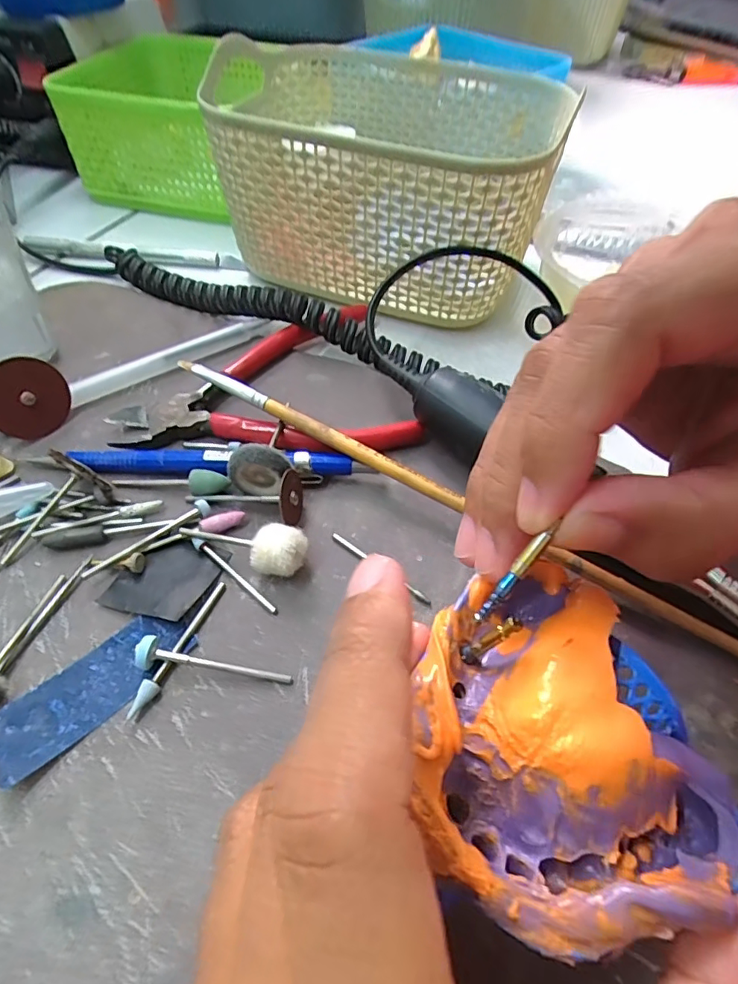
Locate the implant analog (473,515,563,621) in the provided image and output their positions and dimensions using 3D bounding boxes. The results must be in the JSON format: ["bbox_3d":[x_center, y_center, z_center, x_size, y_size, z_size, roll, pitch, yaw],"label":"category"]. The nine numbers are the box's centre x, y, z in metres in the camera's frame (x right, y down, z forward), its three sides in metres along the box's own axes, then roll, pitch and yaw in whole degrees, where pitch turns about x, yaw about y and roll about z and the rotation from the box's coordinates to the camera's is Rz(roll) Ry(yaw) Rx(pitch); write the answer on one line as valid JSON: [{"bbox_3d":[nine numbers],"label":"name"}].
[{"bbox_3d":[0.030,0.018,0.110,0.004,0.004,0.024,41,100,26],"label":"implant analog"}]

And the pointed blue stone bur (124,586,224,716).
[{"bbox_3d":[-0.059,0.048,0.164,0.004,0.005,0.047,18,54,12],"label":"pointed blue stone bur"}]

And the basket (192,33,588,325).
[{"bbox_3d":[0.008,-0.160,0.275,0.158,0.084,0.116,18,54,12],"label":"basket"}]

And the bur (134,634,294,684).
[{"bbox_3d":[-0.047,0.052,0.159,0.047,0.008,0.010,6,52,3],"label":"bur"}]

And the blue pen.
[{"bbox_3d":[-0.065,-0.011,0.203,0.129,0.009,0.011,4,52,1],"label":"blue pen"}]

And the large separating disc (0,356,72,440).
[{"bbox_3d":[-0.137,-0.038,0.210,0.004,0.031,0.031,11,90,37],"label":"large separating disc"}]

